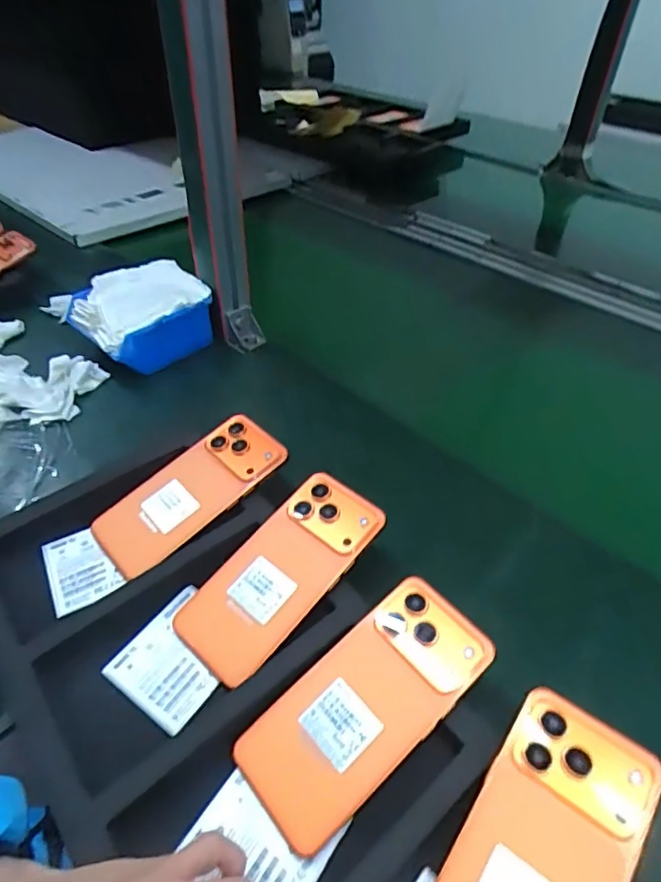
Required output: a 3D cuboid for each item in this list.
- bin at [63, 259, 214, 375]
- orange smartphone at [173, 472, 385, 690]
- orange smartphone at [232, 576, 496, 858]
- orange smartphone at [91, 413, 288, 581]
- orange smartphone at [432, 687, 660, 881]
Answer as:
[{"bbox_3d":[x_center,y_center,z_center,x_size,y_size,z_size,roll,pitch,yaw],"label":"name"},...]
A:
[{"bbox_3d":[-0.225,-0.140,0.653,0.137,0.093,0.118,-29,51,-29],"label":"bin"},{"bbox_3d":[-0.037,0.096,0.409,0.072,0.008,0.165,35,67,30],"label":"orange smartphone"},{"bbox_3d":[0.023,0.162,0.339,0.165,0.009,0.074,-38,55,-17],"label":"orange smartphone"},{"bbox_3d":[-0.118,0.044,0.466,0.164,0.014,0.076,-38,54,-16],"label":"orange smartphone"},{"bbox_3d":[0.107,0.219,0.280,0.077,0.009,0.165,28,64,25],"label":"orange smartphone"}]

